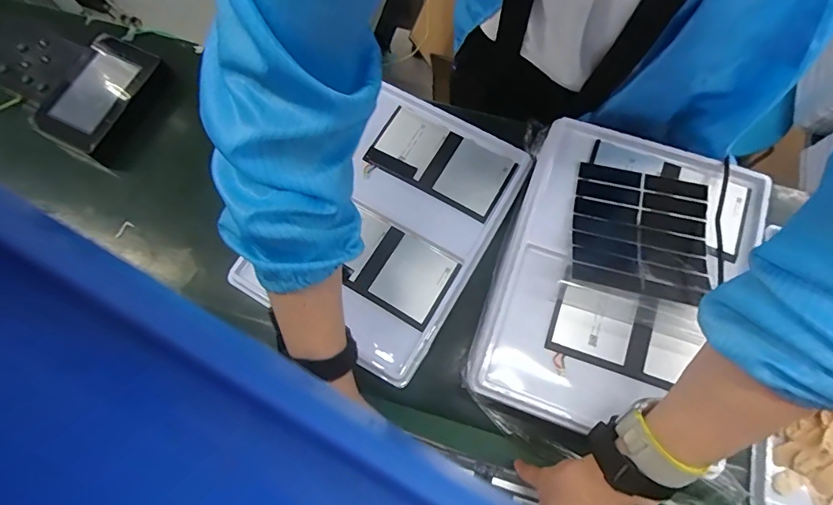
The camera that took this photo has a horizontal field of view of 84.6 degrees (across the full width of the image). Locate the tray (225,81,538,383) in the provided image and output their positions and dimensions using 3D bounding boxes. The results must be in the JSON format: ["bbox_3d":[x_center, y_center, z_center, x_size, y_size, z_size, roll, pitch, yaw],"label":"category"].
[{"bbox_3d":[-0.029,-0.040,0.558,0.228,0.028,0.321,30,78,10],"label":"tray"}]

